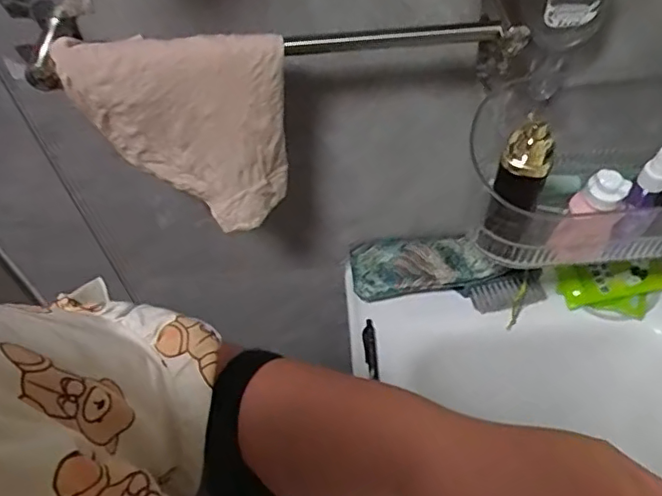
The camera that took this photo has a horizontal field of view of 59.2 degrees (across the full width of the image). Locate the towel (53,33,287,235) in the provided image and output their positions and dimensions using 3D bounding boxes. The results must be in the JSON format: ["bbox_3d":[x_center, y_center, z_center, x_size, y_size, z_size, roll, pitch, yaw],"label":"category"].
[{"bbox_3d":[-0.121,-0.101,0.511,0.166,0.169,0.060,7,53,9],"label":"towel"}]

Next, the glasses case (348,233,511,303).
[{"bbox_3d":[0.115,0.019,0.718,0.177,0.034,0.062,-7,53,-2],"label":"glasses case"}]

